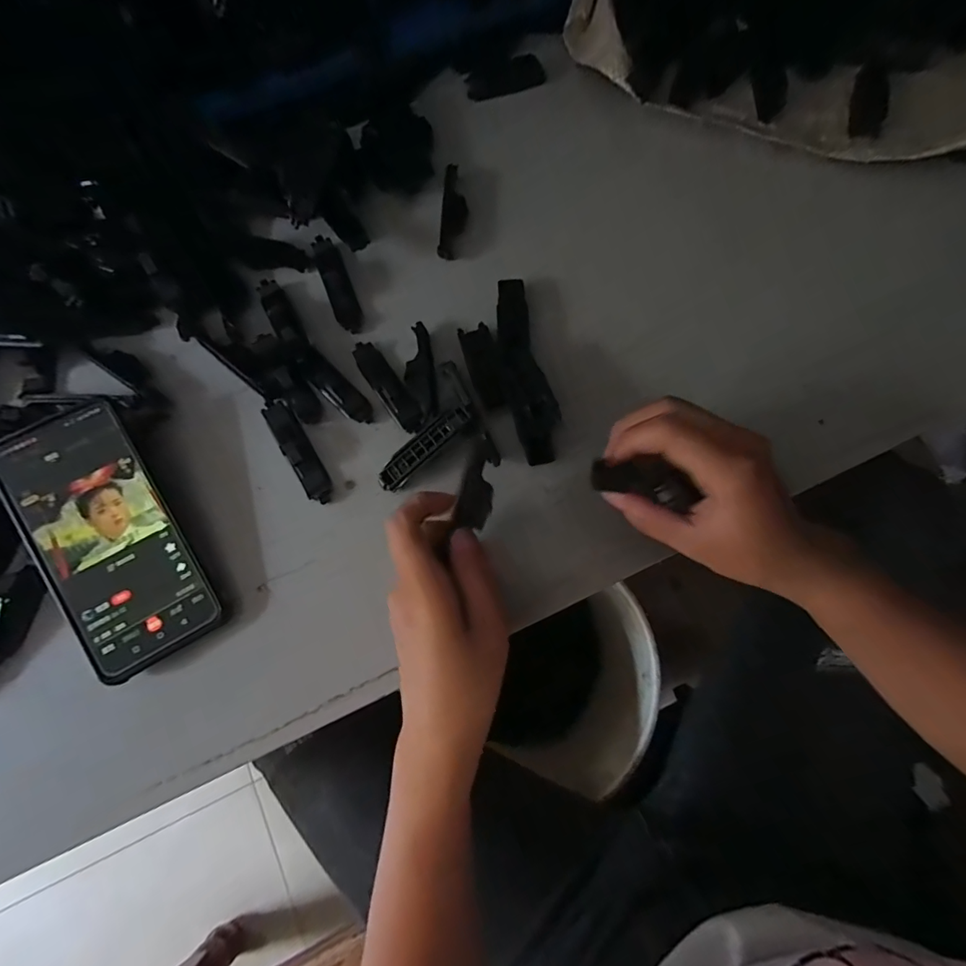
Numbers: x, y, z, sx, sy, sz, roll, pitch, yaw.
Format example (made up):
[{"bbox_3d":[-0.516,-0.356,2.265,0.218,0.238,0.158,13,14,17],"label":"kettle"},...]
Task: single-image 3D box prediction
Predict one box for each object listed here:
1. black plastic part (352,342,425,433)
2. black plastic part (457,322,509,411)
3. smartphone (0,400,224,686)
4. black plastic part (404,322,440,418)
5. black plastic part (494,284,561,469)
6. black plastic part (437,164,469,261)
[{"bbox_3d":[-0.067,-0.069,0.330,0.019,0.012,0.080,-34,78,-6],"label":"black plastic part"},{"bbox_3d":[0.002,-0.084,0.327,0.024,0.009,0.063,-17,77,-2],"label":"black plastic part"},{"bbox_3d":[-0.237,0.033,0.293,0.077,0.006,0.167,-30,86,-13],"label":"smartphone"},{"bbox_3d":[-0.045,-0.080,0.328,0.021,0.007,0.073,-10,76,-1],"label":"black plastic part"},{"bbox_3d":[0.028,-0.081,0.322,0.031,0.019,0.138,-13,77,-1],"label":"black plastic part"},{"bbox_3d":[-0.022,-0.210,0.360,0.019,0.009,0.080,4,77,3],"label":"black plastic part"}]

